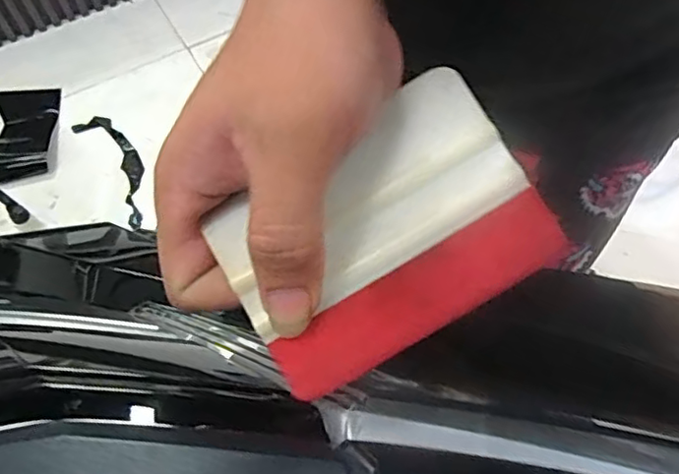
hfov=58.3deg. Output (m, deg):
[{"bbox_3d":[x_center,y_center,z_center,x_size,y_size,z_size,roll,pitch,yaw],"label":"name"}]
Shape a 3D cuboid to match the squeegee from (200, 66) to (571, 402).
[{"bbox_3d":[0.013,0.000,0.201,0.100,0.004,0.071,-32,85,2],"label":"squeegee"}]

